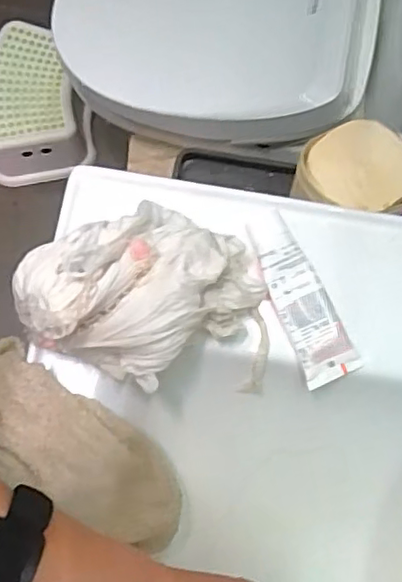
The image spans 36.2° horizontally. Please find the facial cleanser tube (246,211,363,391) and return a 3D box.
[{"bbox_3d":[0.078,0.009,0.469,0.042,0.031,0.122,-23,77,-4],"label":"facial cleanser tube"}]

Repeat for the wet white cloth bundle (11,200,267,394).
[{"bbox_3d":[-0.043,-0.003,0.433,0.164,0.067,0.120,-35,78,-7],"label":"wet white cloth bundle"}]

